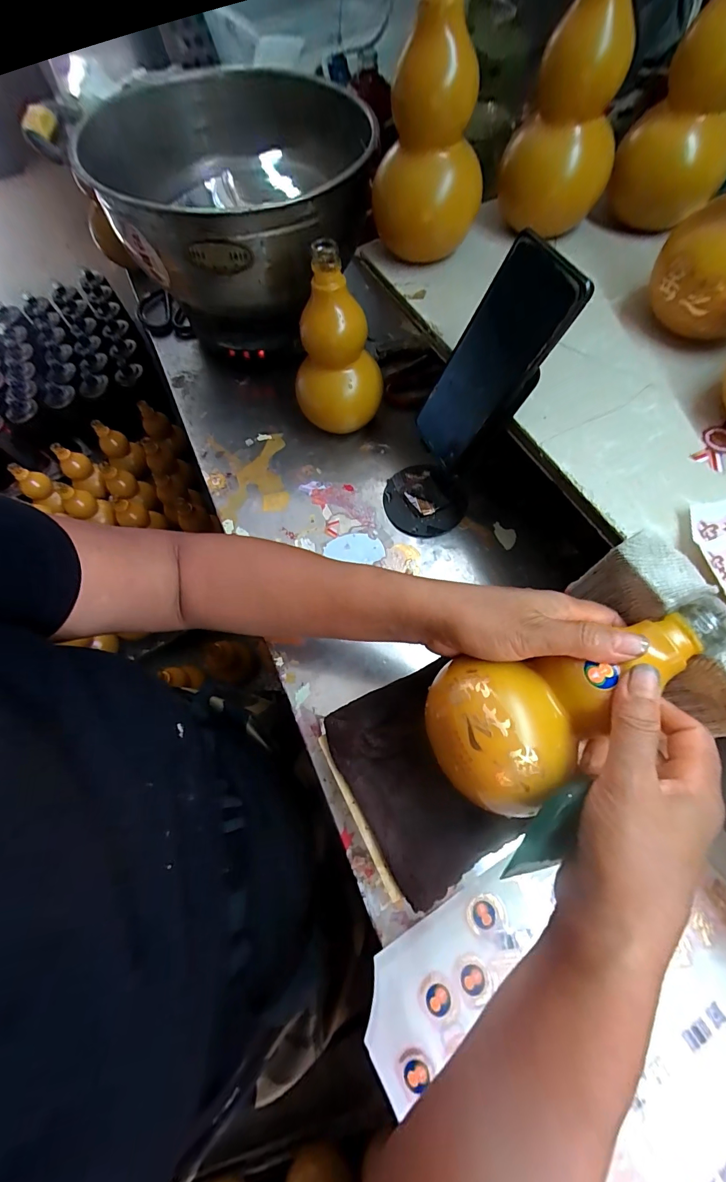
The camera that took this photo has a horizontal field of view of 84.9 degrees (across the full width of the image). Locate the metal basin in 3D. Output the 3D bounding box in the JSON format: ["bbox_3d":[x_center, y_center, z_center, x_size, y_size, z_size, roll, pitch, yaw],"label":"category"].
[{"bbox_3d":[-0.121,-0.439,0.466,0.260,0.153,0.286,-2,67,5],"label":"metal basin"}]

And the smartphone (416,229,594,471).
[{"bbox_3d":[0.097,-0.180,0.321,0.009,0.157,0.076,-11,66,-33],"label":"smartphone"}]

